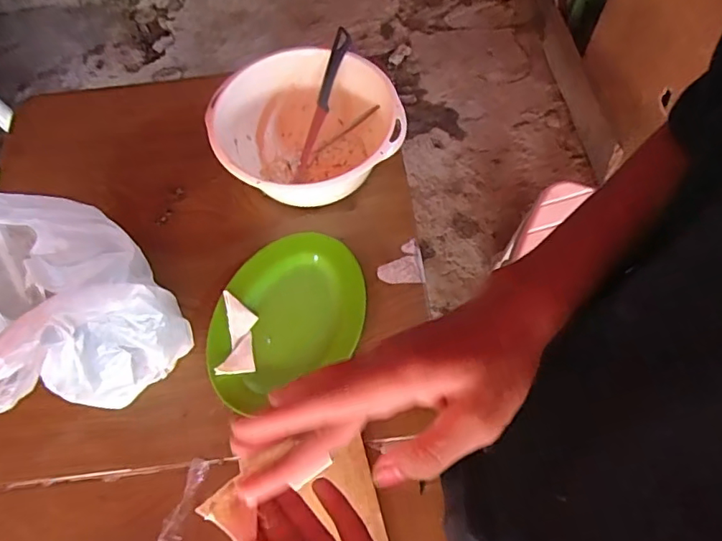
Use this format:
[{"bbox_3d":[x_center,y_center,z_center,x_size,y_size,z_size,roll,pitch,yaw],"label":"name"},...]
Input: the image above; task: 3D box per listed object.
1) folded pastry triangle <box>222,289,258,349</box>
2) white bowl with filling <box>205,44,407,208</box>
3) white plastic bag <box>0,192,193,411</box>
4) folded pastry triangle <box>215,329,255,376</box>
[{"bbox_3d":[-0.146,0.057,0.669,0.035,0.011,0.068,-9,81,-12],"label":"folded pastry triangle"},{"bbox_3d":[-0.068,-0.179,0.740,0.229,0.111,0.211,-1,61,2],"label":"white bowl with filling"},{"bbox_3d":[-0.301,0.027,0.542,0.163,0.286,0.204,-41,67,-19],"label":"white plastic bag"},{"bbox_3d":[-0.150,0.098,0.648,0.047,0.004,0.051,2,59,-27],"label":"folded pastry triangle"}]

